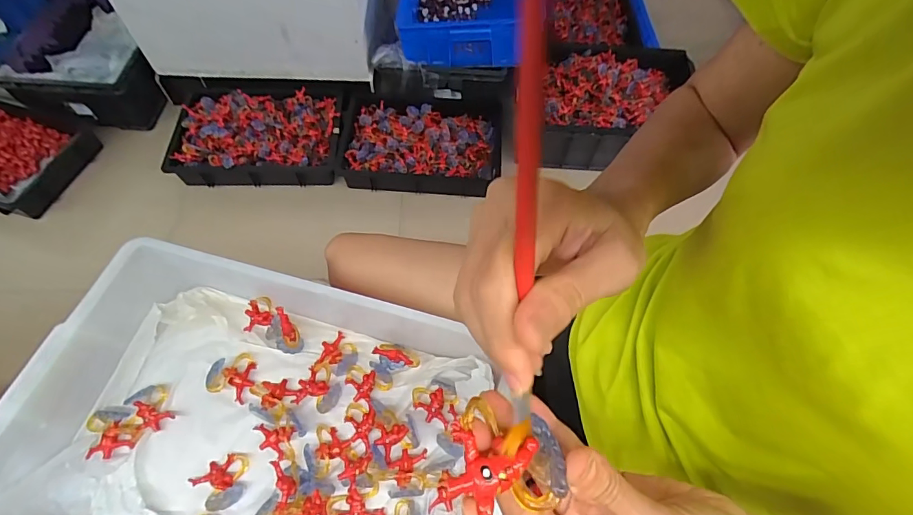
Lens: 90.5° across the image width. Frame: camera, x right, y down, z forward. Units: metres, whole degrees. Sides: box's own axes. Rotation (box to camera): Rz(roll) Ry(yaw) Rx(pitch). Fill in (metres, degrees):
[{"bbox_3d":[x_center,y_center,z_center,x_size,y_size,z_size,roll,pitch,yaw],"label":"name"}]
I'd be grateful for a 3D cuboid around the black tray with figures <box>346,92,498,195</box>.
[{"bbox_3d":[-0.104,-0.340,1.318,0.449,0.092,0.319,3,61,-1],"label":"black tray with figures"}]

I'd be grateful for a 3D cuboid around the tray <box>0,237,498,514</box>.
[{"bbox_3d":[-0.211,0.199,0.492,0.482,0.106,0.339,15,62,5],"label":"tray"}]

